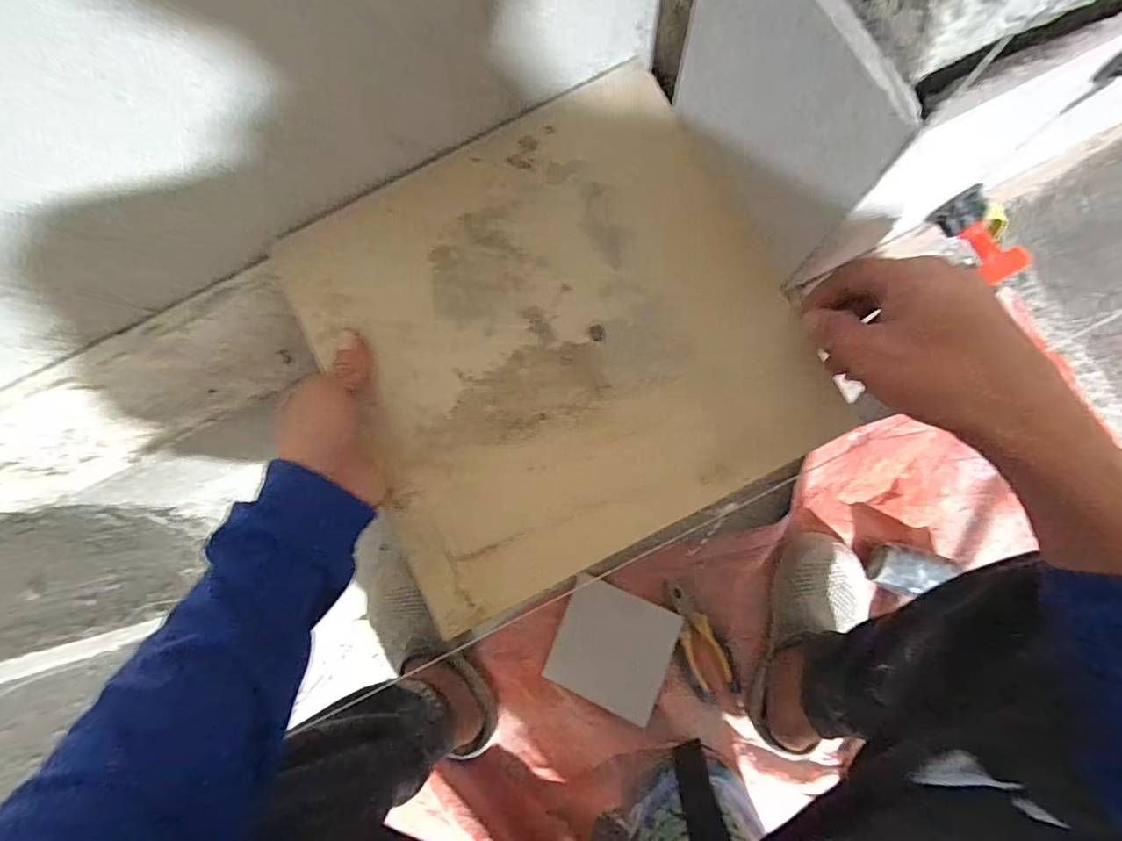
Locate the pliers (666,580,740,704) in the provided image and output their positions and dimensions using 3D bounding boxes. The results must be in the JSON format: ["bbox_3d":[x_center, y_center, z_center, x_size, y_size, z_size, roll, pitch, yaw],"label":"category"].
[{"bbox_3d":[0.181,0.293,0.656,0.053,0.012,0.159,-26,81,0],"label":"pliers"}]

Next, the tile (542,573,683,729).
[{"bbox_3d":[0.069,0.305,0.659,0.147,0.007,0.146,20,83,12],"label":"tile"}]

